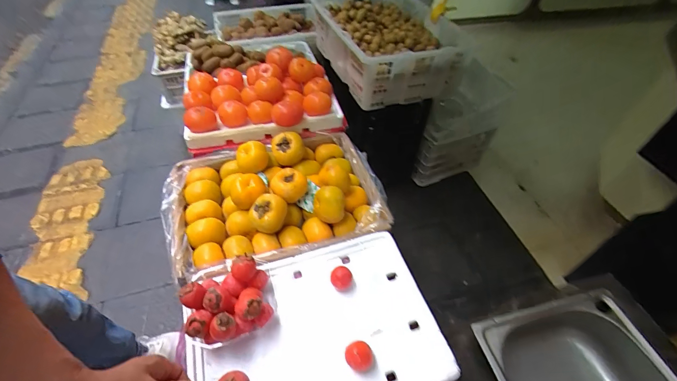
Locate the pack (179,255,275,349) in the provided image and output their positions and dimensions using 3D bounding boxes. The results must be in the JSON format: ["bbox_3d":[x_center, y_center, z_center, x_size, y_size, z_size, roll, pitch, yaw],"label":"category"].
[{"bbox_3d":[-0.191,0.187,0.586,0.146,0.072,0.150,-12,51,-13],"label":"pack"}]

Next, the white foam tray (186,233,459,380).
[{"bbox_3d":[-0.045,0.245,0.591,0.422,0.049,0.298,-12,51,-14],"label":"white foam tray"}]

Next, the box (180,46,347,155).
[{"bbox_3d":[-0.219,-0.273,0.946,0.417,0.164,0.261,-10,50,-12],"label":"box"}]

